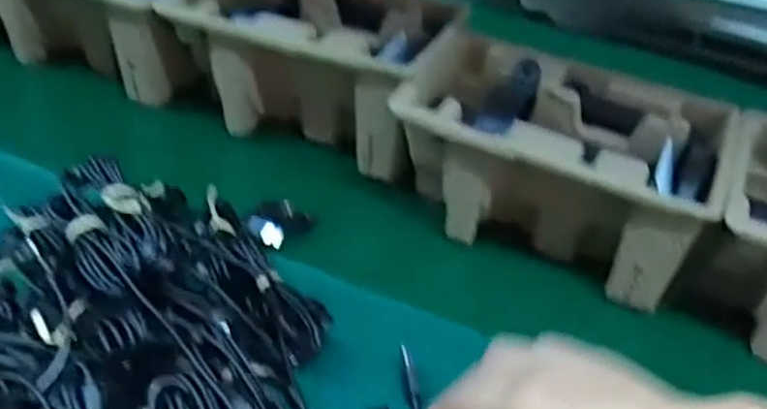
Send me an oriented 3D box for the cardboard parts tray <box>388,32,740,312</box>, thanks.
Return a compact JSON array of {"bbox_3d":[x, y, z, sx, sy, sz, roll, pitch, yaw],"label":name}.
[{"bbox_3d":[0.126,-0.032,0.564,0.222,0.104,0.143,19,42,15],"label":"cardboard parts tray"}]

